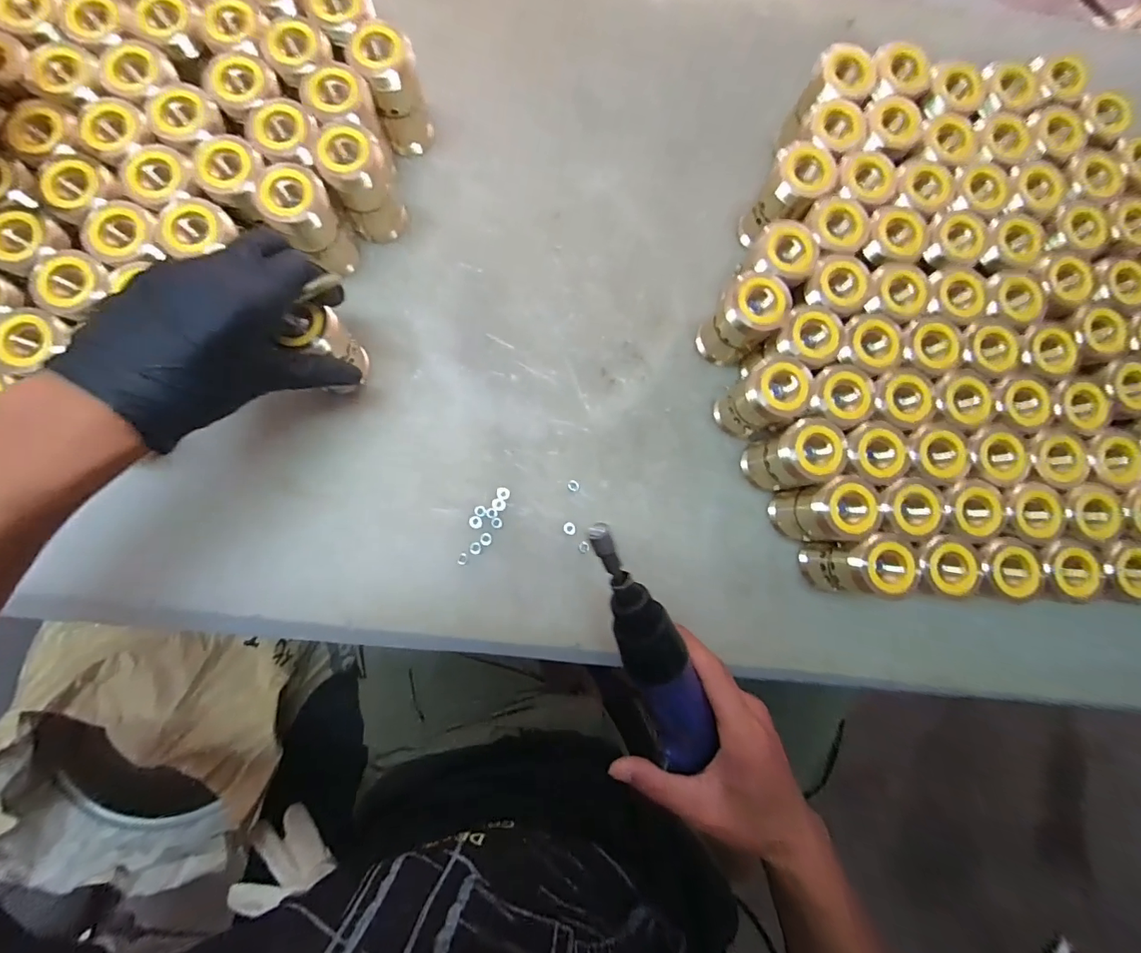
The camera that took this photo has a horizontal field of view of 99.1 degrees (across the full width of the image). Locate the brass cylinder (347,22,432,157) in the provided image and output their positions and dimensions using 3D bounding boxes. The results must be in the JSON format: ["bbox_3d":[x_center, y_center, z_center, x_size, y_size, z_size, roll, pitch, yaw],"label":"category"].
[{"bbox_3d":[-0.127,-0.278,0.354,0.040,0.076,0.042,-28,87,-5],"label":"brass cylinder"}]

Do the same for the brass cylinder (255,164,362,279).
[{"bbox_3d":[-0.180,-0.175,0.338,0.039,0.073,0.043,-43,88,-5],"label":"brass cylinder"}]

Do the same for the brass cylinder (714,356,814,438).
[{"bbox_3d":[0.135,-0.054,0.343,0.043,0.074,0.037,-33,87,-5],"label":"brass cylinder"}]

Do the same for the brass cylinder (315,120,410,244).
[{"bbox_3d":[-0.146,-0.209,0.345,0.041,0.070,0.044,0,85,-2],"label":"brass cylinder"}]

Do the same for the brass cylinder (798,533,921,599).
[{"bbox_3d":[0.199,0.061,0.338,0.042,0.078,0.041,5,85,-2],"label":"brass cylinder"}]

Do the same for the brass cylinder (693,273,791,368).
[{"bbox_3d":[0.122,-0.110,0.350,0.041,0.074,0.042,42,85,2],"label":"brass cylinder"}]

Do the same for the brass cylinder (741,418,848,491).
[{"bbox_3d":[0.155,-0.013,0.342,0.040,0.067,0.040,0,84,-1],"label":"brass cylinder"}]

